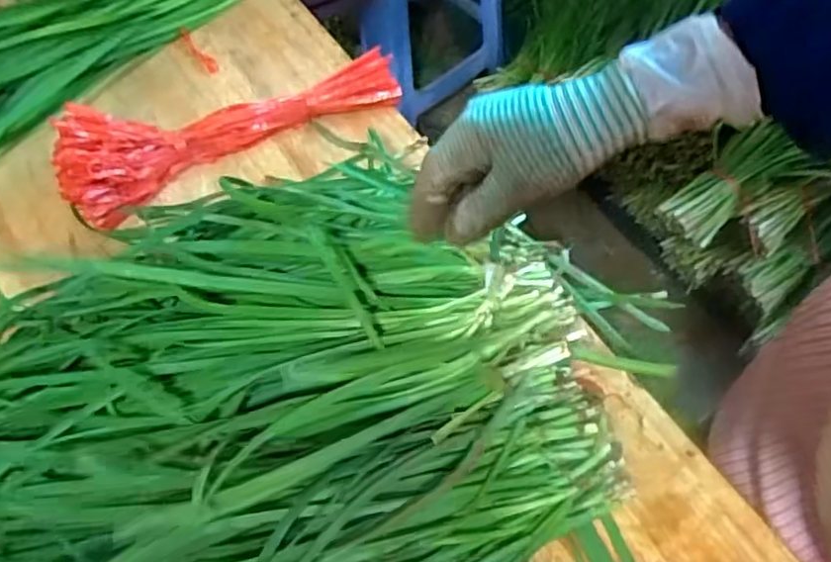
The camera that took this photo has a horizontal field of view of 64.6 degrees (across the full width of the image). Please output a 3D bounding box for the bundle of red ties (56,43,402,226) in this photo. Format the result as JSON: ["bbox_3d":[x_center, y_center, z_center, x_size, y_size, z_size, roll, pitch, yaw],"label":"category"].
[{"bbox_3d":[-0.166,-0.150,0.606,0.316,0.084,0.072,-27,64,-11],"label":"bundle of red ties"}]

